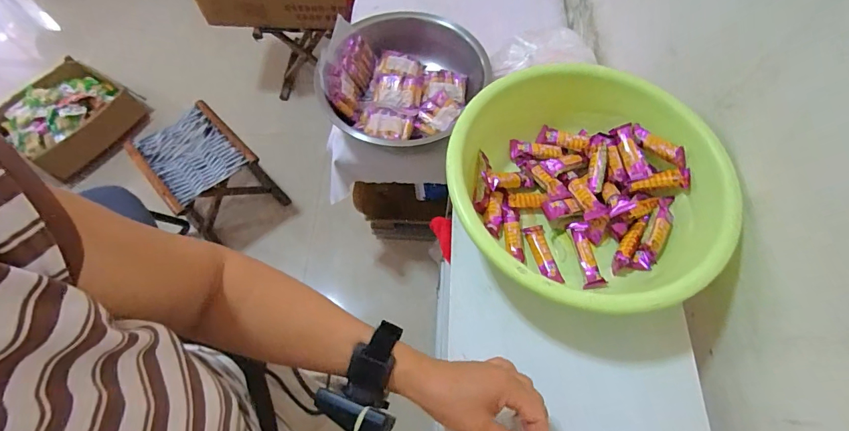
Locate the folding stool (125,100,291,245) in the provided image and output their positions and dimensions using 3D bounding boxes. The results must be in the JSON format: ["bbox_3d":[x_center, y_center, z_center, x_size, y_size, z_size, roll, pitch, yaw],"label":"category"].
[{"bbox_3d":[-0.698,-0.130,1.375,0.281,0.301,0.304,-40,70,-18],"label":"folding stool"}]

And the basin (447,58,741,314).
[{"bbox_3d":[0.206,-0.032,0.548,0.331,0.115,0.327,0,64,0],"label":"basin"}]

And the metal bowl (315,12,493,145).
[{"bbox_3d":[-0.054,-0.320,0.956,0.350,0.108,0.372,0,64,0],"label":"metal bowl"}]

